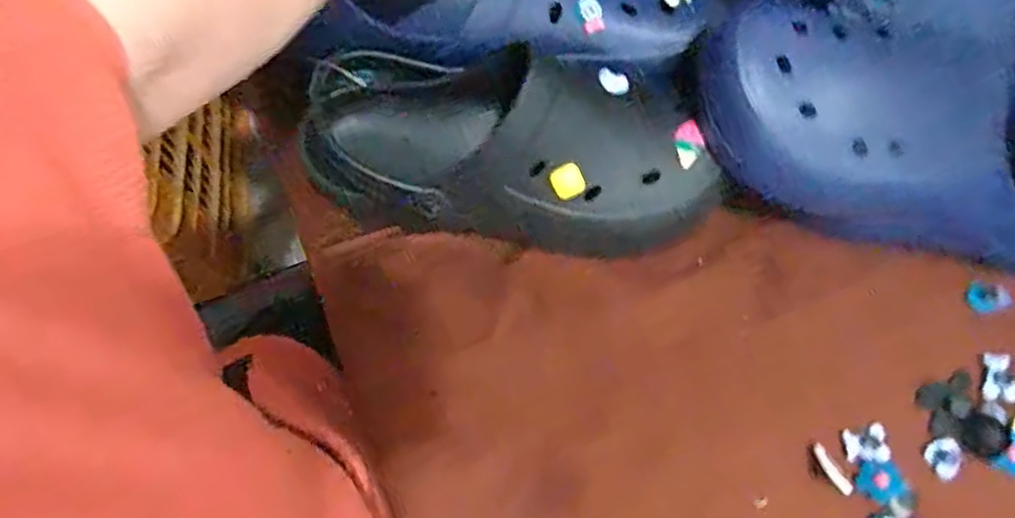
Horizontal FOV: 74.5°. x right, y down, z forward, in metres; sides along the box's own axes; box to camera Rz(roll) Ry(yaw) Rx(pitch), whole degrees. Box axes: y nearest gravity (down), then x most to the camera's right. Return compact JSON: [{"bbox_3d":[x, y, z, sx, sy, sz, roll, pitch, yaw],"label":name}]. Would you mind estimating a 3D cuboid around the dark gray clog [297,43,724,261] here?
[{"bbox_3d":[-0.002,-0.069,0.438,0.257,0.077,0.112,7,71,4],"label":"dark gray clog"}]

